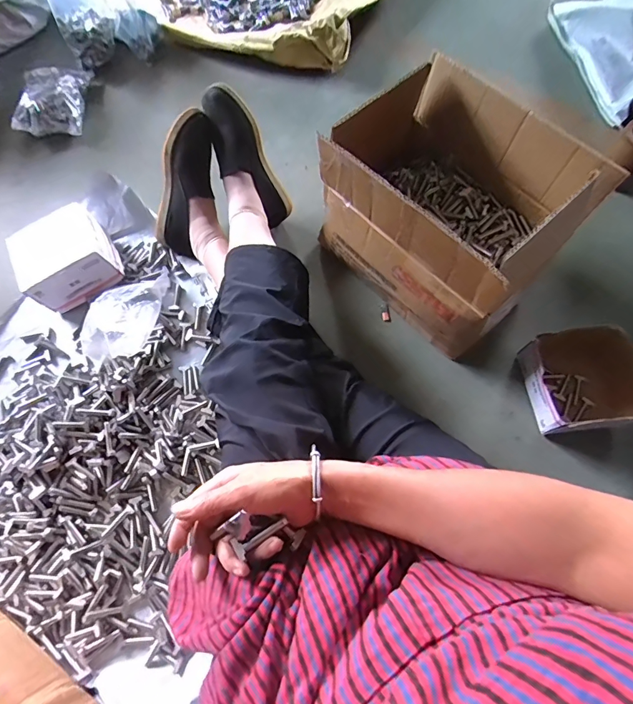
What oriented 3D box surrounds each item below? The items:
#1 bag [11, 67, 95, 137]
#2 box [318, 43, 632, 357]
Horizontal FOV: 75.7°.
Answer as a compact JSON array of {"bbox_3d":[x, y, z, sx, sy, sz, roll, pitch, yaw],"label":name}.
[{"bbox_3d":[-0.598,-0.576,0.922,0.138,0.053,0.184,-7,67,2],"label":"bag"},{"bbox_3d":[0.190,-0.226,0.636,0.238,0.237,0.356,-43,75,-12],"label":"box"}]

